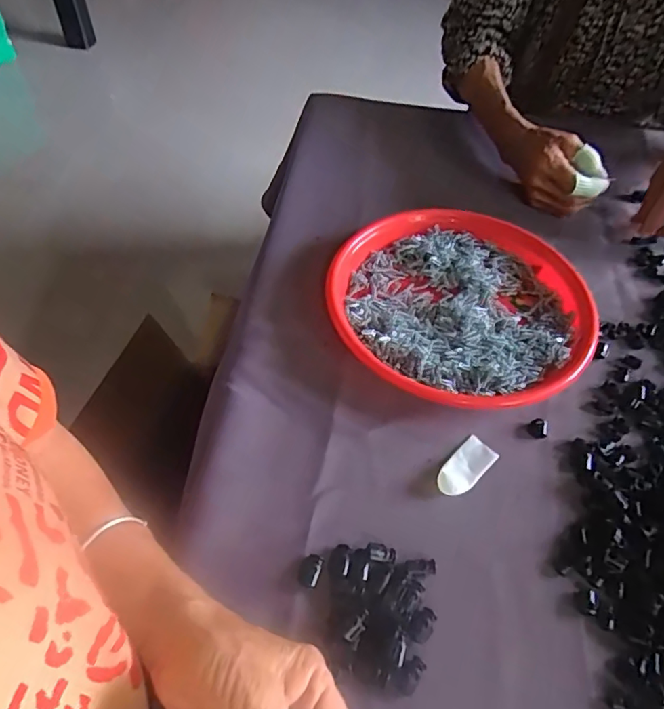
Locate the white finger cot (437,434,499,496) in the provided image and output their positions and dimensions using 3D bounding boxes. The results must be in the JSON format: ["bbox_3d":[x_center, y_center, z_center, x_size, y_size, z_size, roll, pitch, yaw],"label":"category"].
[{"bbox_3d":[0.104,0.087,0.410,0.026,0.009,0.055,38,60,26],"label":"white finger cot"}]

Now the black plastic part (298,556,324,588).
[{"bbox_3d":[-0.015,0.144,0.353,0.015,0.005,0.020,17,53,12],"label":"black plastic part"}]

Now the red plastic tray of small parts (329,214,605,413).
[{"bbox_3d":[0.122,-0.051,0.500,0.241,0.035,0.237,-32,59,-23],"label":"red plastic tray of small parts"}]

